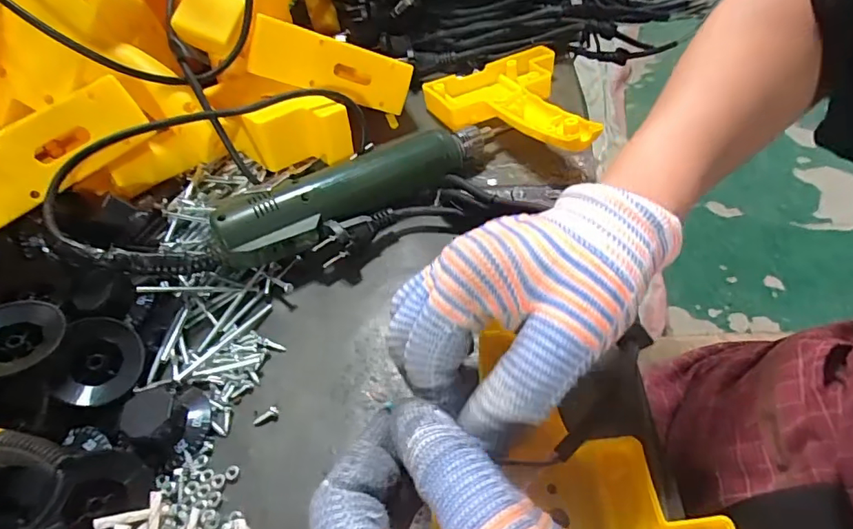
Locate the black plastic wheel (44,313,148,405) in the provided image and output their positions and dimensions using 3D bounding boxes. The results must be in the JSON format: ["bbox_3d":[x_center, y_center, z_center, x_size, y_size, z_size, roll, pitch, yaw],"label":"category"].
[{"bbox_3d":[-0.187,0.055,0.286,0.043,0.007,0.048,22,58,-16],"label":"black plastic wheel"}]

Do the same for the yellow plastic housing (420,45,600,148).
[{"bbox_3d":[0.062,-0.135,0.423,0.118,0.037,0.159,-6,50,1],"label":"yellow plastic housing"}]

